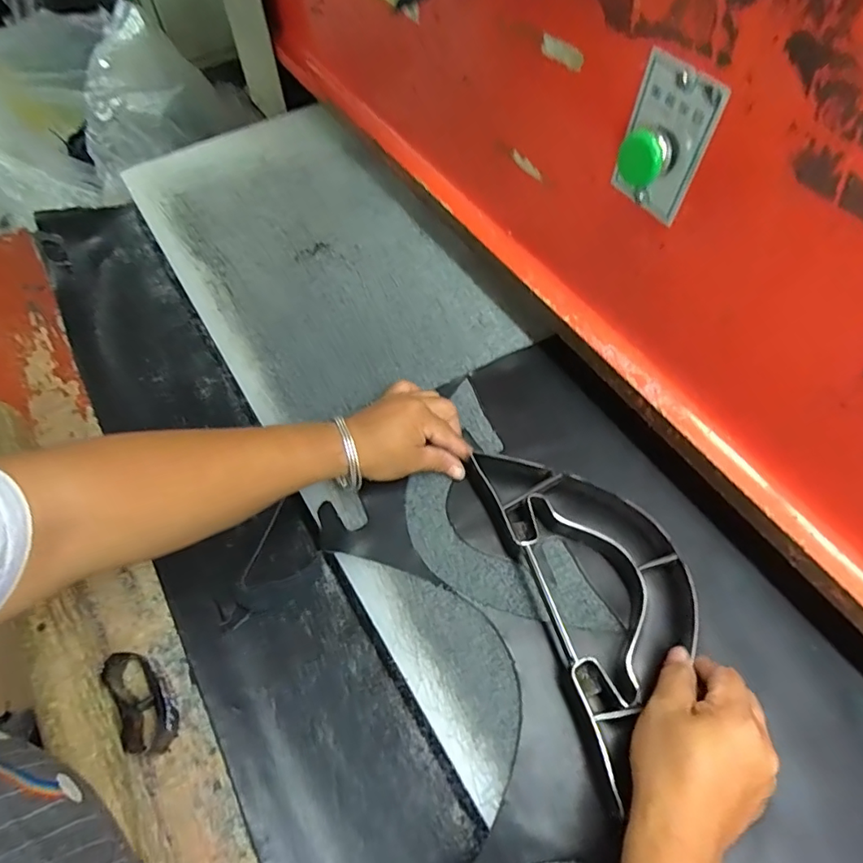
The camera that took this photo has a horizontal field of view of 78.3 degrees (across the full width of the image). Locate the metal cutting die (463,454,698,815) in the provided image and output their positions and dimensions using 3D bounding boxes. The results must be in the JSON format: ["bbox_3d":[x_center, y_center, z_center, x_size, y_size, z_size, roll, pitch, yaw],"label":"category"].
[{"bbox_3d":[0.136,0.124,0.425,0.128,0.044,0.259,-13,61,-10],"label":"metal cutting die"}]

